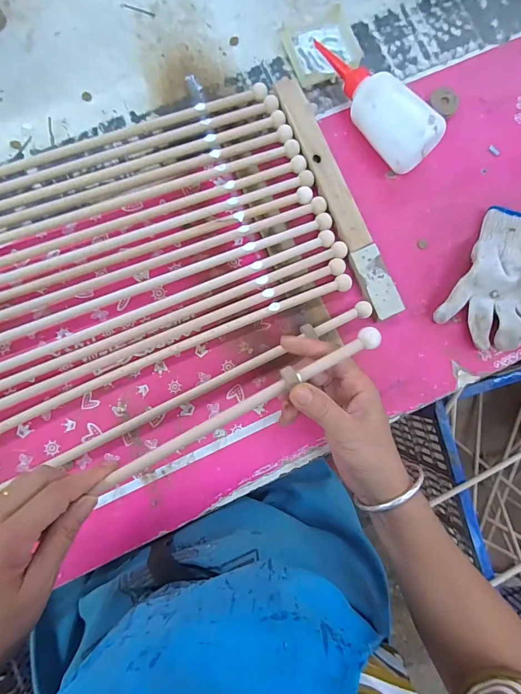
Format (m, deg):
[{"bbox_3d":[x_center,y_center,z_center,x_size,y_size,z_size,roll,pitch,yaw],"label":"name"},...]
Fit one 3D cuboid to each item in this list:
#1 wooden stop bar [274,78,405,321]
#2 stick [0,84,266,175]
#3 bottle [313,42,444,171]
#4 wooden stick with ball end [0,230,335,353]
[{"bbox_3d":[0.087,-0.167,0.400,0.031,0.019,0.284,-23,87,-5],"label":"wooden stop bar"},{"bbox_3d":[-0.313,-0.183,0.382,0.670,0.022,0.028,-20,86,-5],"label":"stick"},{"bbox_3d":[0.123,-0.278,0.396,0.054,0.062,0.181,-34,88,-6],"label":"bottle"},{"bbox_3d":[-0.242,-0.012,0.372,0.683,0.021,0.018,-19,86,-5],"label":"wooden stick with ball end"}]

